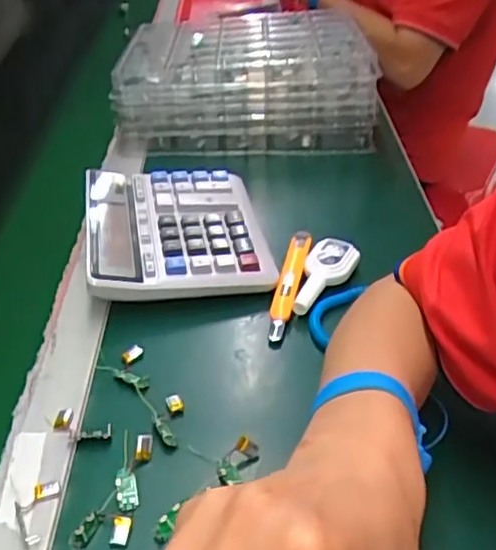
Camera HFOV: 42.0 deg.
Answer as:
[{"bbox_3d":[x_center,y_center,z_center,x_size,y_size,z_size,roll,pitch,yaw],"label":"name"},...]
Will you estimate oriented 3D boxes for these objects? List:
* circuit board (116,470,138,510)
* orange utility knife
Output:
[{"bbox_3d":[-0.075,0.130,0.398,0.012,0.006,0.030,-10,38,-12],"label":"circuit board"},{"bbox_3d":[0.036,0.006,0.546,0.019,0.017,0.131,7,38,12],"label":"orange utility knife"}]

